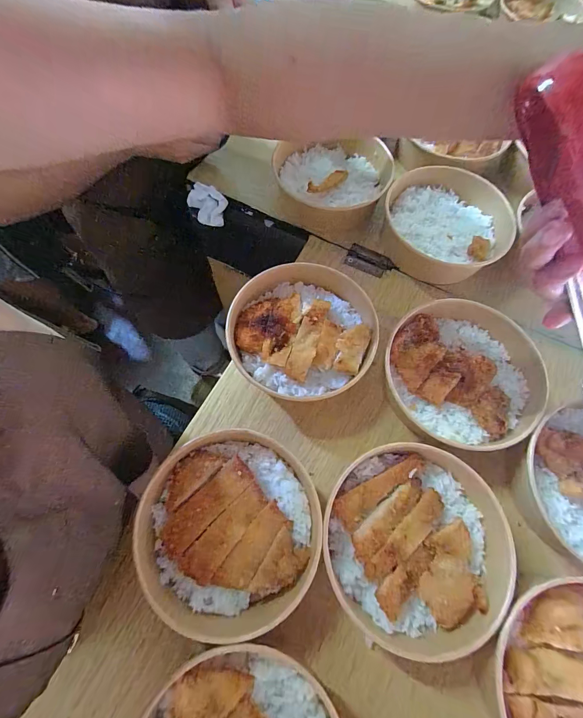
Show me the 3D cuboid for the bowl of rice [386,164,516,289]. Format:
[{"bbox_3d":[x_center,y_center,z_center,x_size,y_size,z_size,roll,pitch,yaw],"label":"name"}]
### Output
[{"bbox_3d":[0.180,-0.160,0.381,0.141,0.046,0.142,0,70,-1],"label":"bowl of rice"}]

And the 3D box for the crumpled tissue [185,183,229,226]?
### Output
[{"bbox_3d":[-0.112,-0.209,0.430,0.039,0.029,0.058,-36,74,-13],"label":"crumpled tissue"}]

